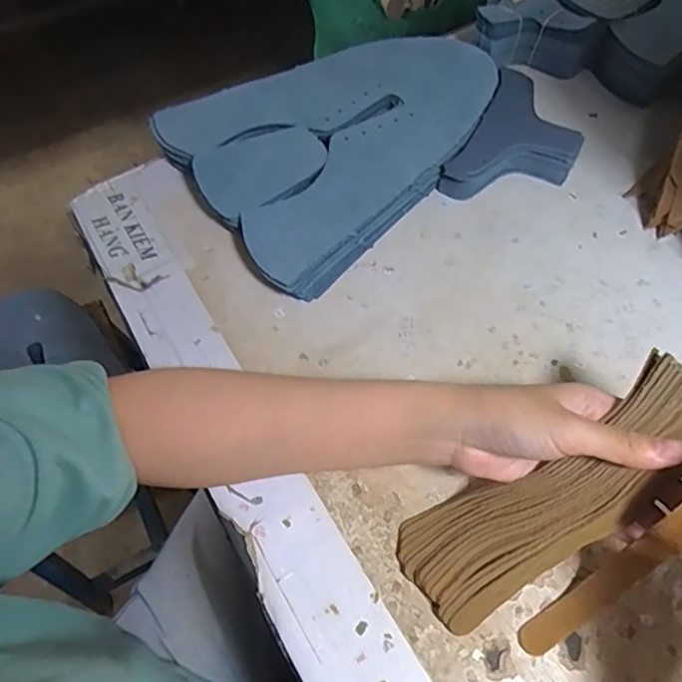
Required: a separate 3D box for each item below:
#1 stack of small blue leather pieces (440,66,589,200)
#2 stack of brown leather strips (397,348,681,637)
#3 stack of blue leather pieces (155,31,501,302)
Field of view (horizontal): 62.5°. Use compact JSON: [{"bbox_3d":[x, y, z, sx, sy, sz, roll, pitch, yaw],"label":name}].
[{"bbox_3d":[0.155,-0.167,0.484,0.090,0.031,0.139,26,64,15],"label":"stack of small blue leather pieces"},{"bbox_3d":[0.118,0.084,0.307,0.192,0.021,0.063,-40,62,16],"label":"stack of brown leather strips"},{"bbox_3d":[0.010,-0.180,0.495,0.288,0.037,0.220,-31,64,-16],"label":"stack of blue leather pieces"}]

